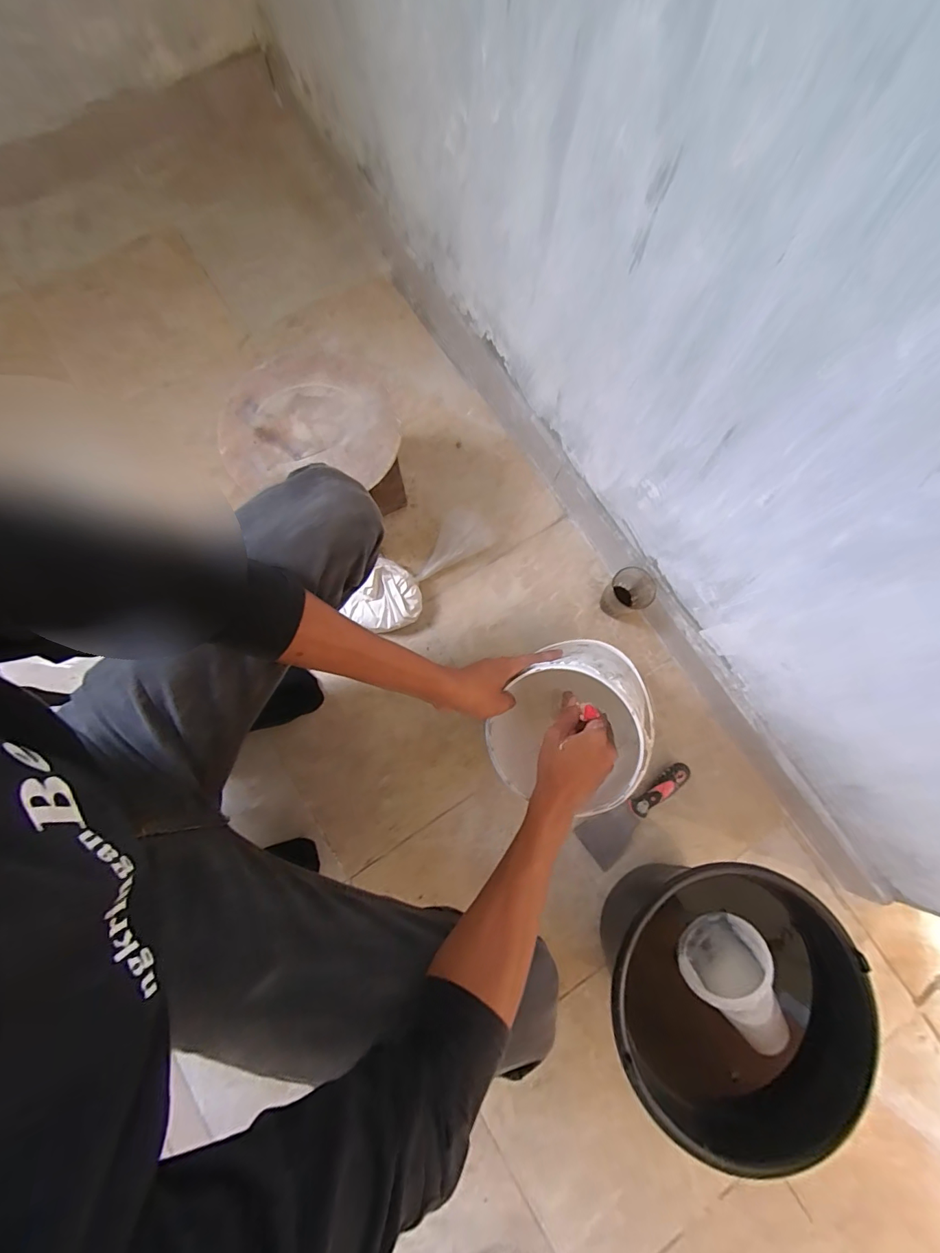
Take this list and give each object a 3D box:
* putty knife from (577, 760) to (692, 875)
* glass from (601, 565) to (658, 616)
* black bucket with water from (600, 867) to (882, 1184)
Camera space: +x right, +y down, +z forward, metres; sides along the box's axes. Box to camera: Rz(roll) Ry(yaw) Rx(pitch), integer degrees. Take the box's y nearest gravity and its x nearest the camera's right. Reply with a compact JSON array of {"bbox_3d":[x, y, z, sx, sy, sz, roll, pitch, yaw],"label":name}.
[{"bbox_3d":[0.251,0.274,0.697,0.194,0.027,0.071,-41,80,-10],"label":"putty knife"},{"bbox_3d":[0.249,-0.050,0.733,0.062,0.082,0.067,1,75,-3],"label":"glass"},{"bbox_3d":[0.287,0.420,0.567,0.268,0.199,0.251,0,76,-1],"label":"black bucket with water"}]

